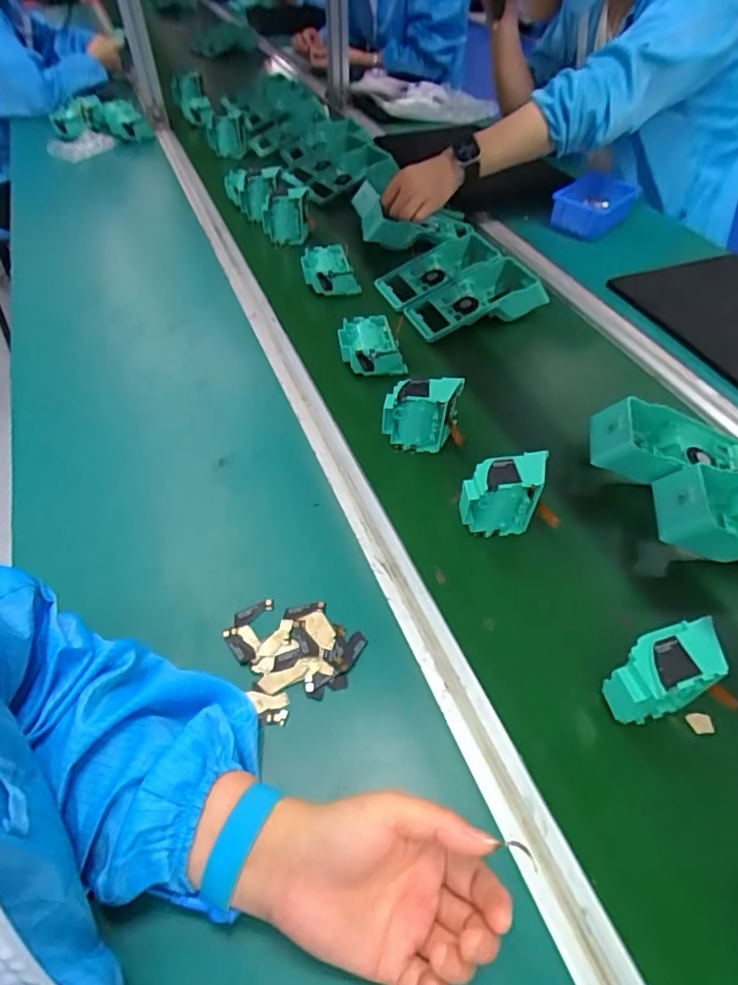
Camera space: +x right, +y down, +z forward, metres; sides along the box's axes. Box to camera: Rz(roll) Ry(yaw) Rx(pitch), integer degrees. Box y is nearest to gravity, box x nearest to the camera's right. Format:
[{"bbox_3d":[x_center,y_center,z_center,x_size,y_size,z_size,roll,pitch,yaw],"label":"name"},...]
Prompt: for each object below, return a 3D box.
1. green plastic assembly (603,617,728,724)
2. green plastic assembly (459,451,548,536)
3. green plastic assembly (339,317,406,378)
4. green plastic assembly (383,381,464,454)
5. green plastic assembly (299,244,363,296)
[{"bbox_3d":[0.208,0.134,0.397,0.077,0.078,0.045,-18,54,-16],"label":"green plastic assembly"},{"bbox_3d":[0.122,0.004,0.505,0.078,0.077,0.042,-5,52,-6],"label":"green plastic assembly"},{"bbox_3d":[0.002,-0.177,0.674,0.075,0.039,0.083,-14,53,-13],"label":"green plastic assembly"},{"bbox_3d":[0.055,-0.078,0.578,0.078,0.082,0.034,2,49,2],"label":"green plastic assembly"},{"bbox_3d":[-0.057,-0.324,0.797,0.079,0.039,0.079,-7,52,-8],"label":"green plastic assembly"}]

